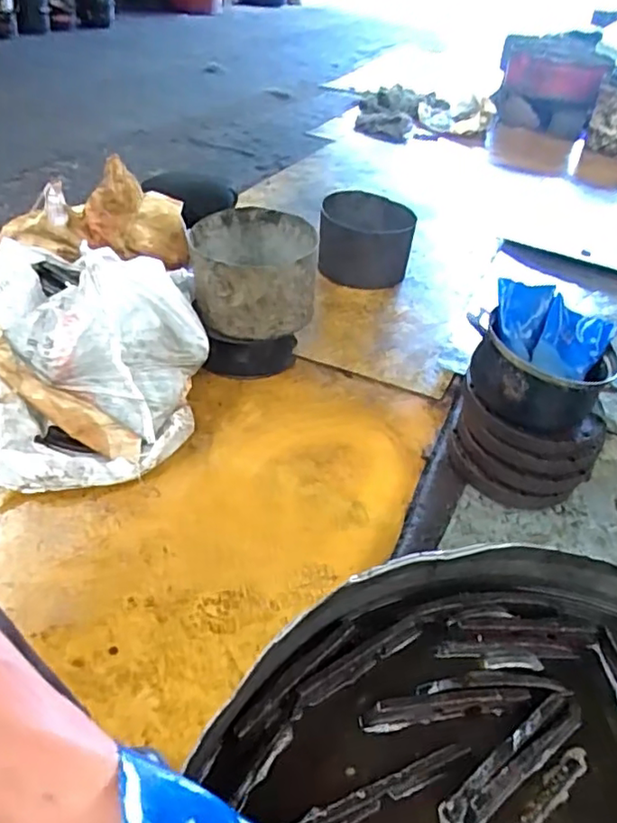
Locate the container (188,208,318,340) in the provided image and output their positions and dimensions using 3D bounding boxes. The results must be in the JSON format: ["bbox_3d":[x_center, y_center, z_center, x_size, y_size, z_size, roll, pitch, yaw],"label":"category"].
[{"bbox_3d":[-0.125,-0.309,1.393,0.270,0.182,0.260,4,38,-4],"label":"container"}]

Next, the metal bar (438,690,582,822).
[{"bbox_3d":[0.157,0.259,0.464,0.146,0.016,0.025,-21,47,-31],"label":"metal bar"}]

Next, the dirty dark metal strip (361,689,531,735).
[{"bbox_3d":[0.109,0.233,0.491,0.136,0.017,0.019,-1,39,-11],"label":"dirty dark metal strip"}]

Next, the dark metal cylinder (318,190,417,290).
[{"bbox_3d":[0.161,-0.496,1.804,0.258,0.189,0.239,7,41,0],"label":"dark metal cylinder"}]

